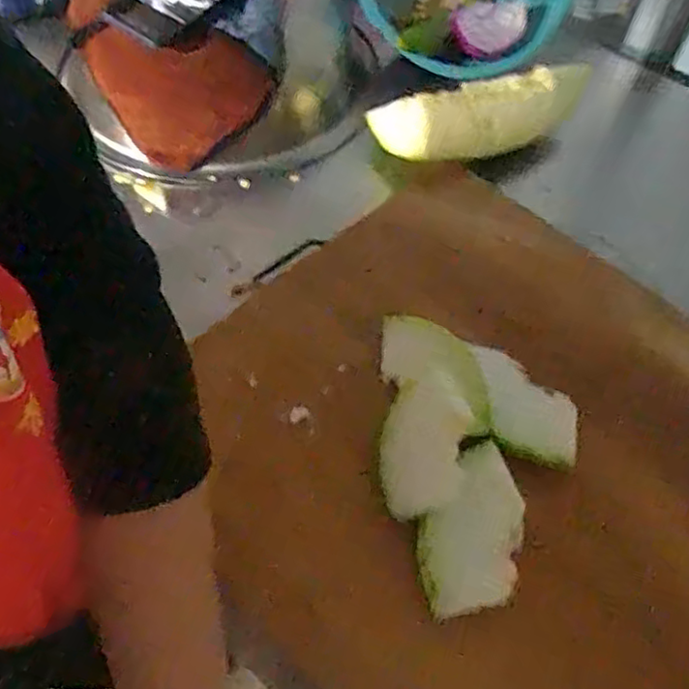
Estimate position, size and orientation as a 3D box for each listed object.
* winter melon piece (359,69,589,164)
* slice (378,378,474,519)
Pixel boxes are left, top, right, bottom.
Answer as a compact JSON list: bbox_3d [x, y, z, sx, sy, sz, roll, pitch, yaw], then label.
[{"bbox_3d":[0.151,-0.246,0.697,0.245,0.058,0.075,-9,58,-7],"label":"winter melon piece"},{"bbox_3d":[0.058,0.077,0.480,0.061,0.012,0.101,2,70,22],"label":"slice"}]

